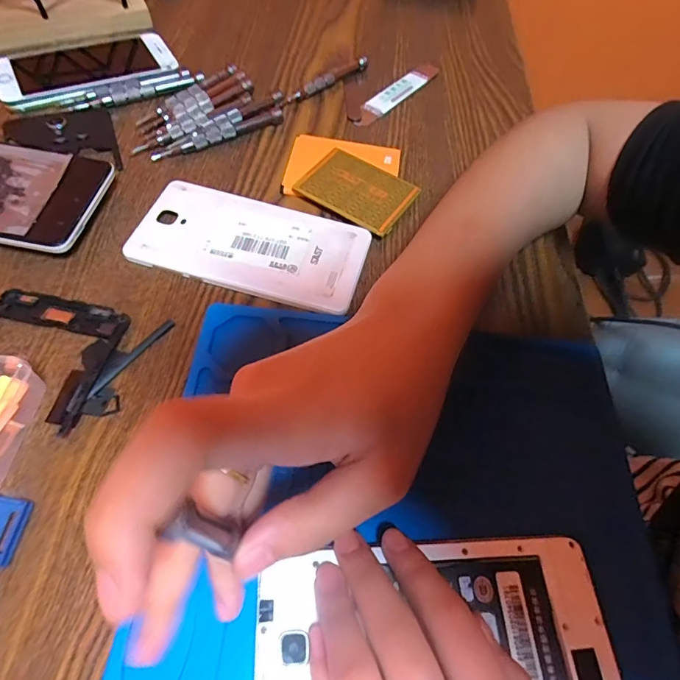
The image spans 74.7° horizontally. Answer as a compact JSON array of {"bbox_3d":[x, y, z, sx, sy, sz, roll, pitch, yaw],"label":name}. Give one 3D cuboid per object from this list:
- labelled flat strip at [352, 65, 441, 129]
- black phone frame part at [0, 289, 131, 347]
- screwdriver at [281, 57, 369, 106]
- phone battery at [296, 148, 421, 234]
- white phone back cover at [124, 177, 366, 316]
[{"bbox_3d":[0.049,-0.216,0.386,0.023,0.004,0.119,37,63,16],"label":"labelled flat strip"},{"bbox_3d":[-0.155,-0.013,0.249,0.072,0.005,0.023,10,59,1],"label":"black phone frame part"},{"bbox_3d":[-0.014,-0.219,0.378,0.013,0.010,0.100,41,65,18],"label":"screwdriver"},{"bbox_3d":[0.012,-0.105,0.314,0.074,0.009,0.056,30,62,13],"label":"phone battery"},{"bbox_3d":[-0.055,-0.061,0.283,0.140,0.006,0.070,15,59,4],"label":"white phone back cover"}]

